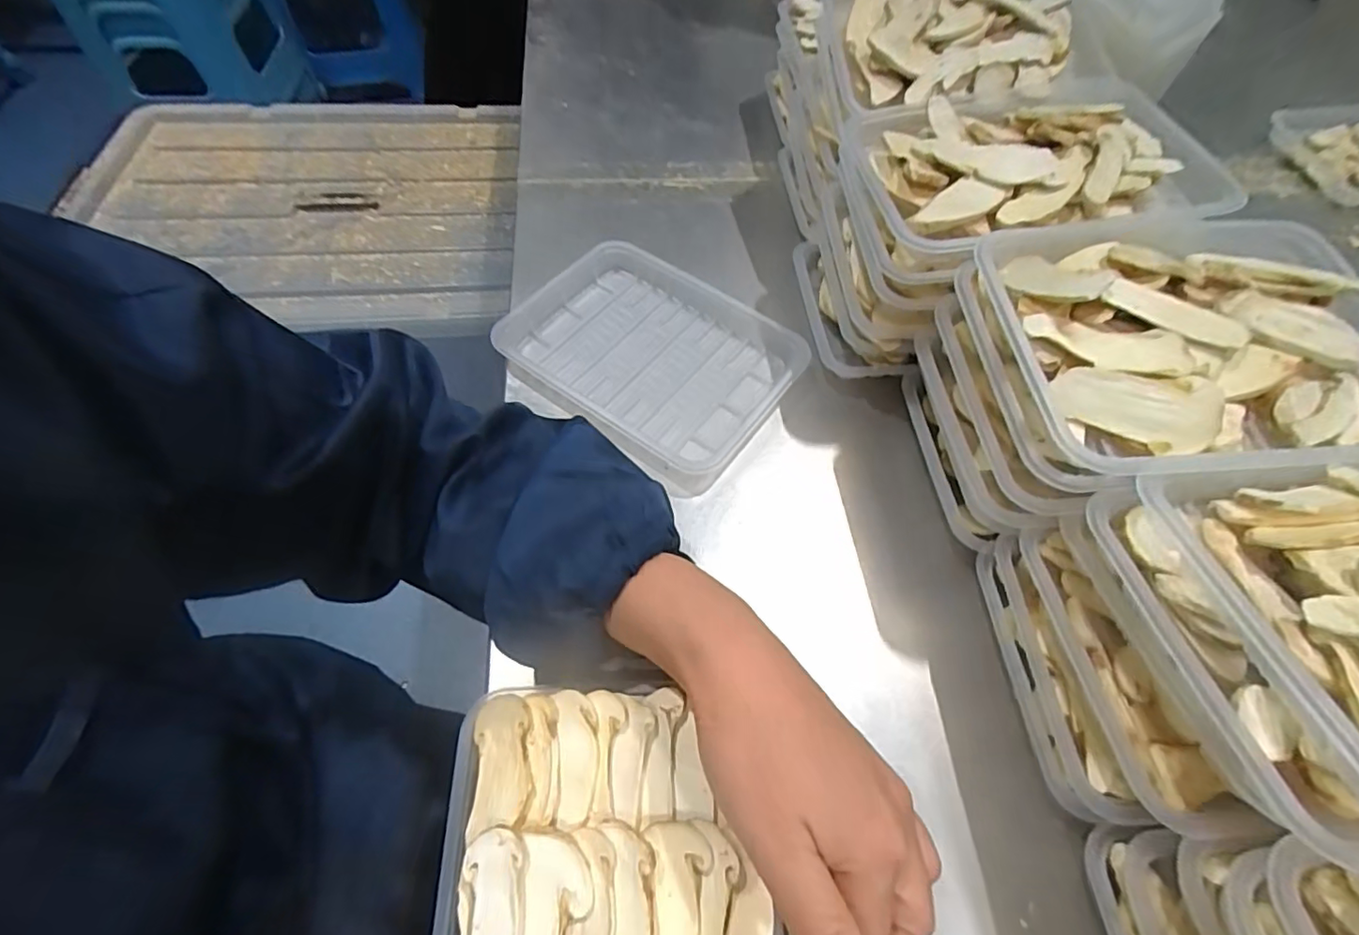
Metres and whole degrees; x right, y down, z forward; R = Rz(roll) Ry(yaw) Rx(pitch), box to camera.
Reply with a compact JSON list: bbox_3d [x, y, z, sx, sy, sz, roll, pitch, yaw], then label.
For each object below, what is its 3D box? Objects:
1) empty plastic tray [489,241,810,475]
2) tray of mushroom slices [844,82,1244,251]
[{"bbox_3d":[-0.021,-0.082,0.399,0.183,0.017,0.139,33,63,15],"label":"empty plastic tray"},{"bbox_3d":[0.205,-0.175,0.333,0.186,0.040,0.133,-4,59,-6],"label":"tray of mushroom slices"}]

